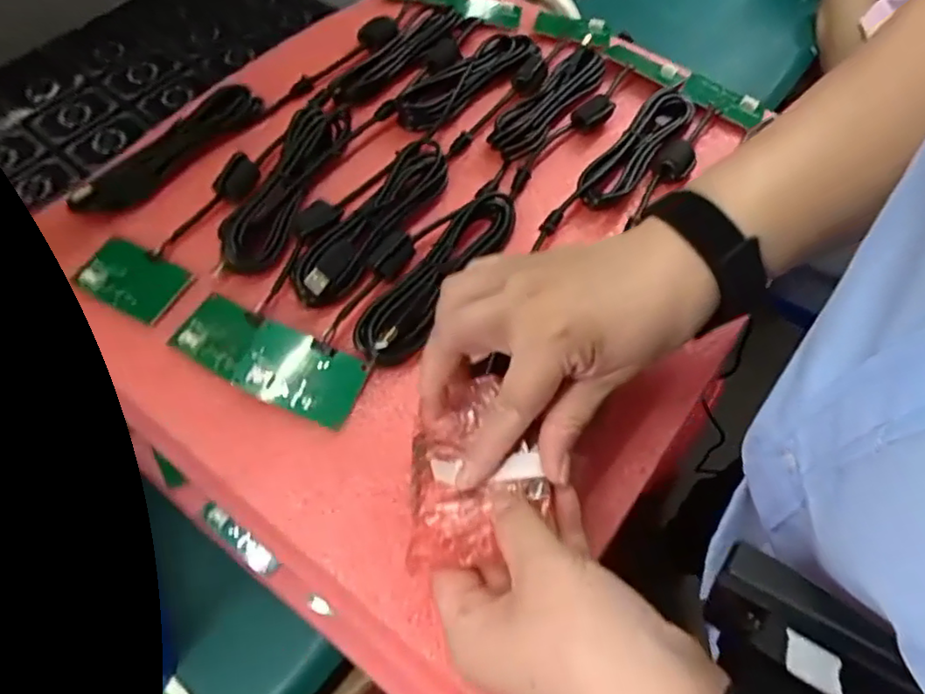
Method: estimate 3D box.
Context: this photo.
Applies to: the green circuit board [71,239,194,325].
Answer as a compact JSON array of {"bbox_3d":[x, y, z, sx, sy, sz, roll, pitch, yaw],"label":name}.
[{"bbox_3d":[-0.216,-0.044,0.397,0.071,0.006,0.040,25,63,12],"label":"green circuit board"}]

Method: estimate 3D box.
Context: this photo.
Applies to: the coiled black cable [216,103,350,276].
[{"bbox_3d":[-0.124,-0.119,0.425,0.043,0.022,0.155,18,62,9],"label":"coiled black cable"}]

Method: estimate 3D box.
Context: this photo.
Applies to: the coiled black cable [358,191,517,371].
[{"bbox_3d":[-0.013,-0.048,0.389,0.040,0.016,0.147,33,65,16],"label":"coiled black cable"}]

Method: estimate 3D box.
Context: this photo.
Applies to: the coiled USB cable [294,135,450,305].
[{"bbox_3d":[-0.059,-0.089,0.412,0.038,0.024,0.150,32,65,16],"label":"coiled USB cable"}]

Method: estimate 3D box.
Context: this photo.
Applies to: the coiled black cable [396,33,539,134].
[{"bbox_3d":[0.004,-0.219,0.491,0.142,0.019,0.038,-41,69,-21],"label":"coiled black cable"}]

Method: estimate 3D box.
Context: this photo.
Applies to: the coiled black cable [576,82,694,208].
[{"bbox_3d":[0.133,-0.155,0.460,0.036,0.011,0.149,34,66,16],"label":"coiled black cable"}]

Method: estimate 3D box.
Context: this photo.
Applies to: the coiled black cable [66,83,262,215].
[{"bbox_3d":[-0.207,-0.142,0.436,0.024,0.018,0.151,33,65,16],"label":"coiled black cable"}]

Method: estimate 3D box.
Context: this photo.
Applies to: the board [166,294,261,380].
[{"bbox_3d":[-0.152,-0.008,0.379,0.048,0.006,0.043,25,64,12],"label":"board"}]

